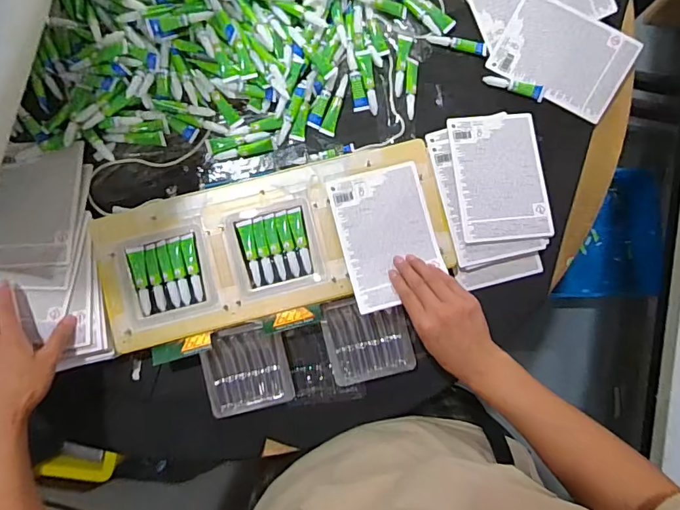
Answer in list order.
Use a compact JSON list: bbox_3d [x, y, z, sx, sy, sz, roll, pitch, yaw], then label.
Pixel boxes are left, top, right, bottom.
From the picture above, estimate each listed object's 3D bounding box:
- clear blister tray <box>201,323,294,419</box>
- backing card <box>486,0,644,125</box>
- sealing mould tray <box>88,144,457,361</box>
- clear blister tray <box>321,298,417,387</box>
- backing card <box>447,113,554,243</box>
[{"bbox_3d":[-0.116,0.141,0.574,0.101,0.015,0.105,-14,85,-2],"label":"clear blister tray"},{"bbox_3d":[0.298,-0.265,0.613,0.169,0.007,0.114,27,98,3],"label":"backing card"},{"bbox_3d":[-0.081,-0.014,0.577,0.423,0.031,0.170,-14,85,-2],"label":"sealing mould tray"},{"bbox_3d":[0.036,0.104,0.581,0.103,0.012,0.103,-13,85,-2],"label":"clear blister tray"},{"bbox_3d":[0.208,-0.103,0.601,0.113,0.006,0.169,-4,79,-4],"label":"backing card"}]

